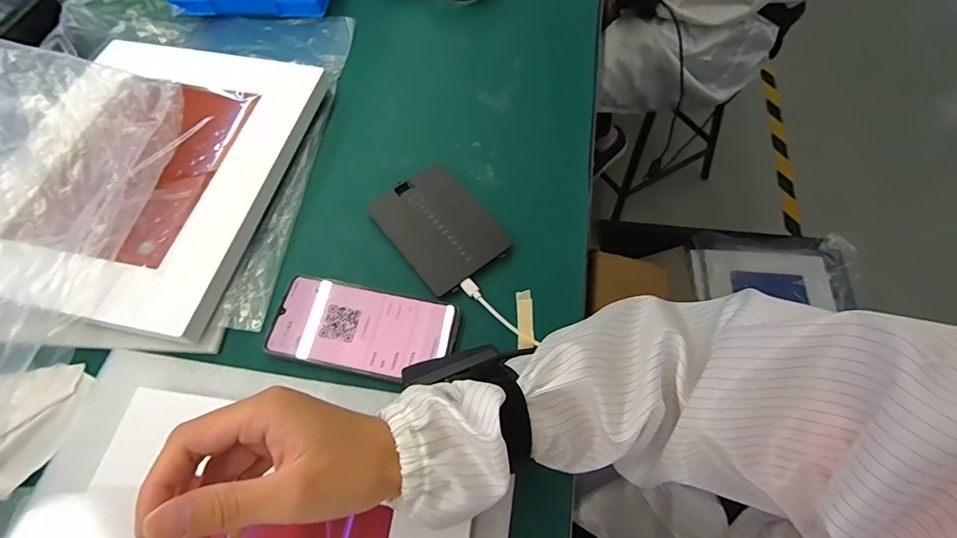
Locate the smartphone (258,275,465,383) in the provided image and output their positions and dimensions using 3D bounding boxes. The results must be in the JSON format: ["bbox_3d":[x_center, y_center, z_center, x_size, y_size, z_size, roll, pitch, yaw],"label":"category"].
[{"bbox_3d":[-0.095,0.047,0.362,0.148,0.005,0.072,10,64,6],"label":"smartphone"}]

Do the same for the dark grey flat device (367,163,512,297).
[{"bbox_3d":[-0.037,-0.041,0.405,0.085,0.015,0.118,-35,68,-15],"label":"dark grey flat device"}]

